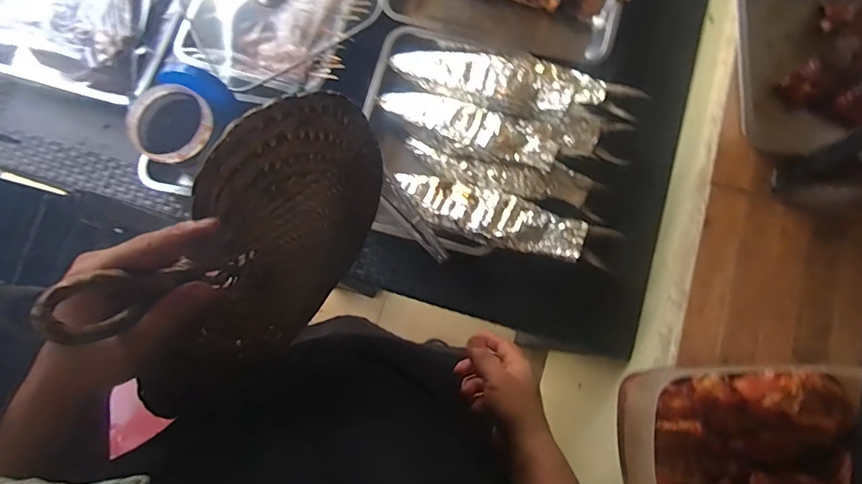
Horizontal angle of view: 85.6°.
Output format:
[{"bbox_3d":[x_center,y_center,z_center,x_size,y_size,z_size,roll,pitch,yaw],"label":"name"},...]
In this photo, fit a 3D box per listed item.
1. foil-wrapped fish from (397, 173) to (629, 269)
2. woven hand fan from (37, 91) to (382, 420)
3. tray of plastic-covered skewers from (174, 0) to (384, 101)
[{"bbox_3d":[0.096,-0.038,0.707,0.334,0.068,0.084,19,80,4],"label":"foil-wrapped fish"},{"bbox_3d":[-0.148,0.019,0.445,0.016,0.301,0.301,29,56,16],"label":"woven hand fan"},{"bbox_3d":[-0.255,-0.431,0.829,0.343,0.078,0.378,19,80,4],"label":"tray of plastic-covered skewers"}]

